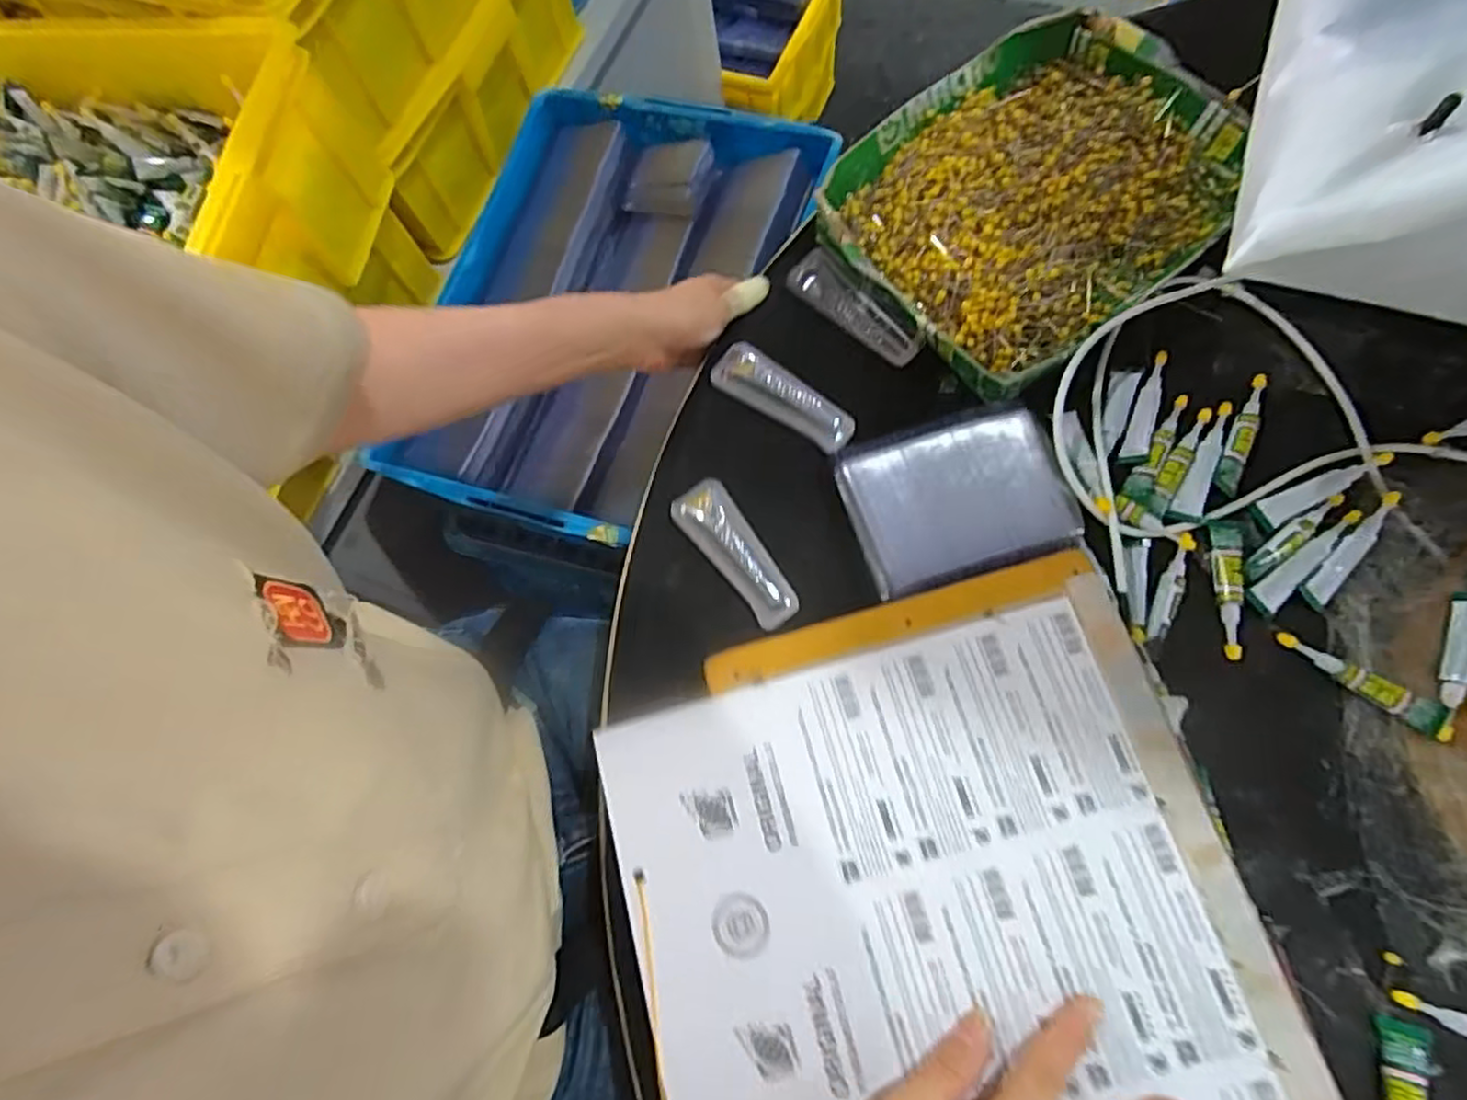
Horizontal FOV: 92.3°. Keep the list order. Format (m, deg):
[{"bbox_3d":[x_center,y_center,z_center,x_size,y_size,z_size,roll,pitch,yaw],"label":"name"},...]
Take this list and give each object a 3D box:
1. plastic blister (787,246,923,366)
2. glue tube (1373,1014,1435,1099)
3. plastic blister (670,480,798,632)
[{"bbox_3d":[0.084,-0.170,0.493,0.037,0.014,0.109,-43,73,-7],"label":"plastic blister"},{"bbox_3d":[0.329,0.266,0.341,0.022,0.008,0.066,13,75,10],"label":"glue tube"},{"bbox_3d":[0.004,0.000,0.448,0.036,0.020,0.105,-38,72,-6],"label":"plastic blister"}]

